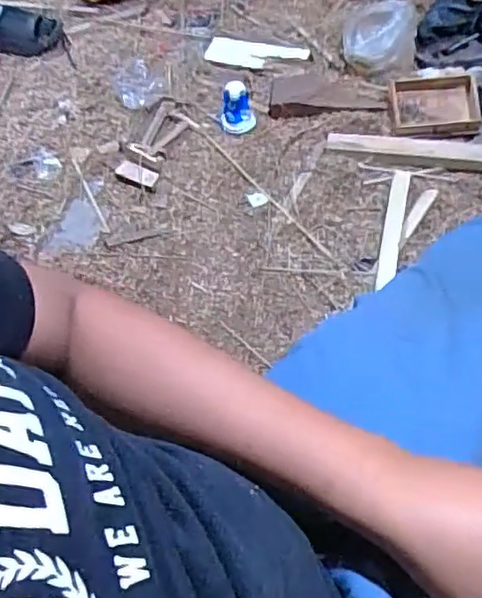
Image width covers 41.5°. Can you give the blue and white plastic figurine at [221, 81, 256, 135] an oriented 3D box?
[{"bbox_3d":[-0.007,-0.373,1.235,0.069,0.078,0.058,-23,58,-14],"label":"blue and white plastic figurine"}]

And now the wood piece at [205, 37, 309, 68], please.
[{"bbox_3d":[0.035,-0.531,1.373,0.211,0.018,0.081,14,57,11],"label":"wood piece"}]

